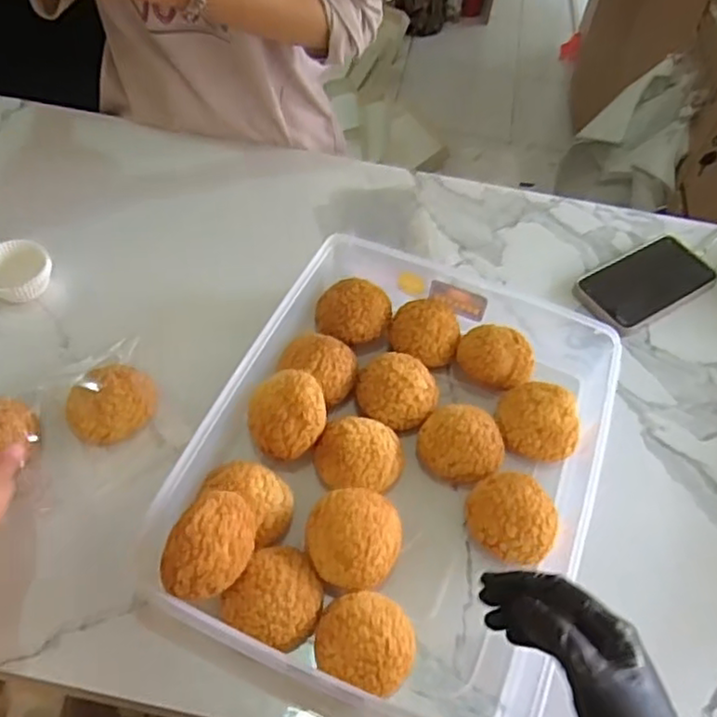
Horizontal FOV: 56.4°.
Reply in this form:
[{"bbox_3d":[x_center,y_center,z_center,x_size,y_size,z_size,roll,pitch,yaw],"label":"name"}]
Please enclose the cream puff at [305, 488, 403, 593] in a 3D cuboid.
[{"bbox_3d":[-0.003,0.136,0.493,0.068,0.057,0.067,2,54,-3],"label":"cream puff"}]

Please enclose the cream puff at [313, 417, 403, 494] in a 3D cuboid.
[{"bbox_3d":[0.001,0.079,0.541,0.070,0.039,0.063,-6,55,-6],"label":"cream puff"}]

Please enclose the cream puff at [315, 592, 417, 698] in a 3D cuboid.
[{"bbox_3d":[0.008,0.195,0.461,0.067,0.041,0.063,1,55,-2],"label":"cream puff"}]

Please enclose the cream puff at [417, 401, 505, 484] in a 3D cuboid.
[{"bbox_3d":[0.084,0.071,0.553,0.067,0.039,0.056,7,55,3],"label":"cream puff"}]

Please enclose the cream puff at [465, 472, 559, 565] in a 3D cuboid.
[{"bbox_3d":[0.119,0.123,0.518,0.069,0.039,0.062,32,59,19],"label":"cream puff"}]

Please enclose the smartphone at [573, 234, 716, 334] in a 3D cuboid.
[{"bbox_3d":[0.303,-0.084,0.701,0.163,0.014,0.081,-26,60,-19],"label":"smartphone"}]

